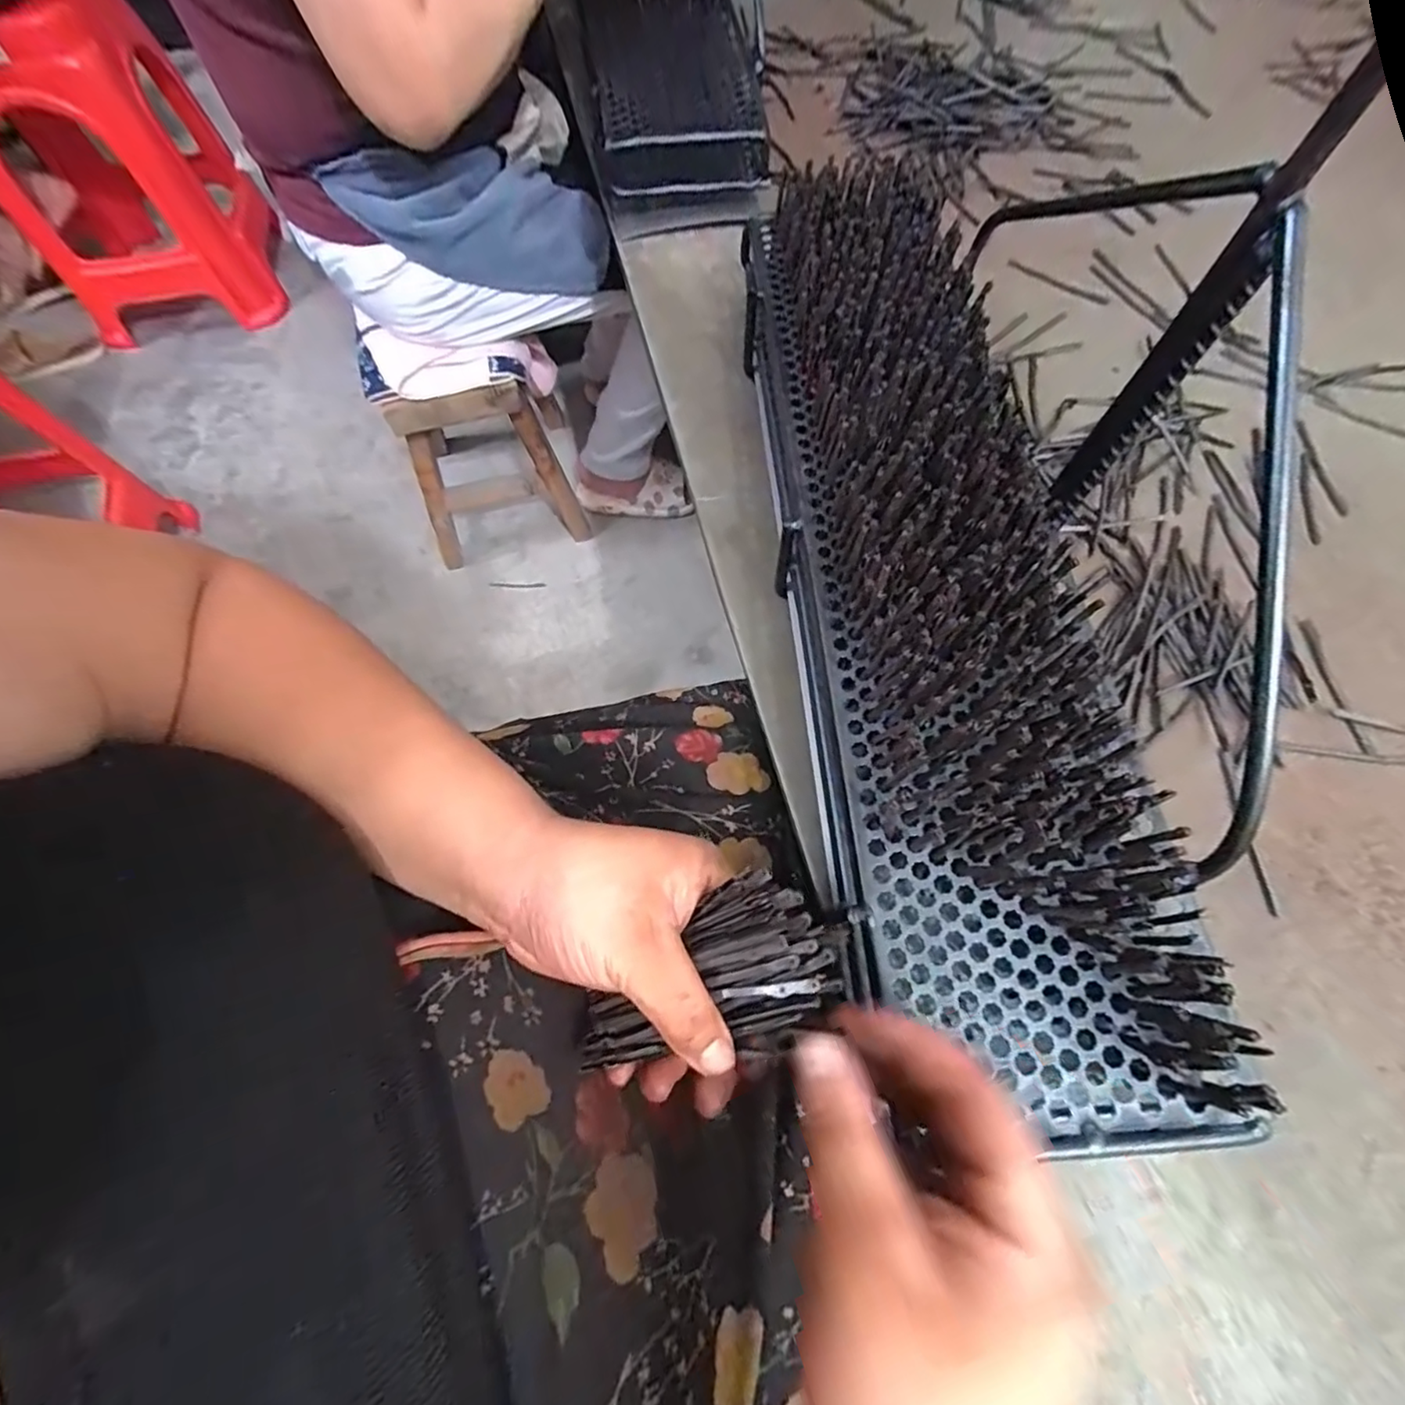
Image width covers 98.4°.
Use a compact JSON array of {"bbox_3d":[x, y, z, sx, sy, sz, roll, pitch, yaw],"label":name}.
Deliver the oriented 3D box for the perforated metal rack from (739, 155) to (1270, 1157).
[{"bbox_3d":[0.120,-0.102,0.348,0.147,0.070,0.599,-6,67,-1],"label":"perforated metal rack"}]

